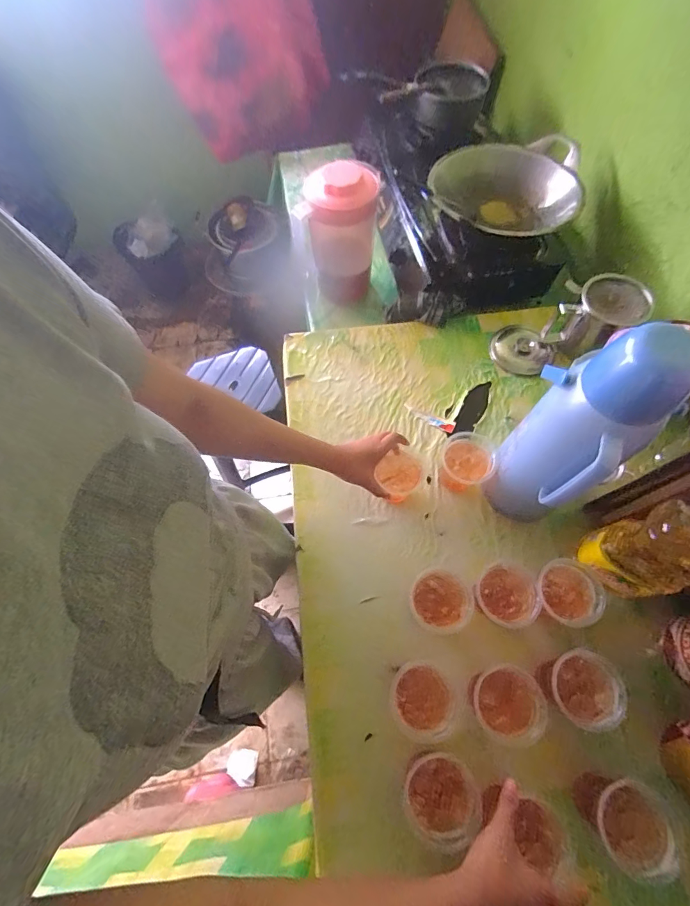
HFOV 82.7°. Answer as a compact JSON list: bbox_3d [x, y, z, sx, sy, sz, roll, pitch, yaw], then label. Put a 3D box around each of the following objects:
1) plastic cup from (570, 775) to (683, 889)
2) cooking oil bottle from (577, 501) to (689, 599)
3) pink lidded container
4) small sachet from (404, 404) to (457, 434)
[{"bbox_3d":[0.335,0.445,0.482,0.070,0.098,0.084,19,67,9],"label":"plastic cup"},{"bbox_3d":[0.431,0.131,0.534,0.108,0.261,0.078,43,67,12],"label":"cooking oil bottle"},{"bbox_3d":[-0.013,-0.505,0.928,0.158,0.288,0.155,16,67,7],"label":"pink lidded container"},{"bbox_3d":[0.167,-0.069,0.784,0.105,0.008,0.025,23,68,11],"label":"small sachet"}]

